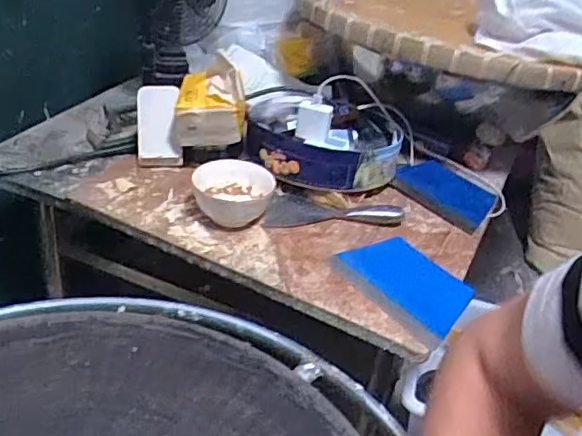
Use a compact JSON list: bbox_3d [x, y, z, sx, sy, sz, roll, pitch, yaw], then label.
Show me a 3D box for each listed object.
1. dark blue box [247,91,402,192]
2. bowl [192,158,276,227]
[{"bbox_3d":[0.048,-0.133,1.002,0.257,0.082,0.255,7,33,-1],"label":"dark blue box"},{"bbox_3d":[-0.076,-0.031,0.860,0.125,0.065,0.125,5,35,-4],"label":"bowl"}]

